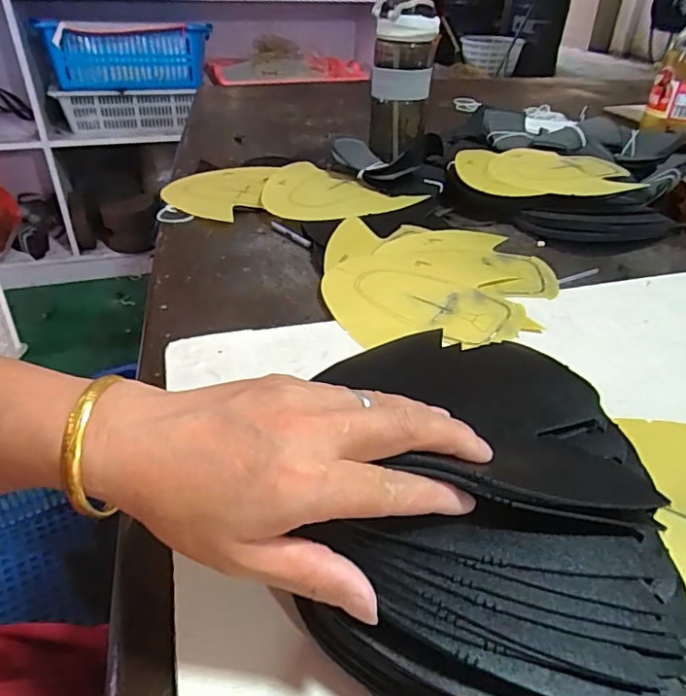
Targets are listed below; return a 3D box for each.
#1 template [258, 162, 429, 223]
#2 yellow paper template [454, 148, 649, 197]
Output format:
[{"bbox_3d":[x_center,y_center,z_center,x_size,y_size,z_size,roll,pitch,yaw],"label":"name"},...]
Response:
[{"bbox_3d":[-0.027,-0.186,0.682,0.193,0.017,0.134,26,43,29],"label":"template"},{"bbox_3d":[0.254,-0.227,0.715,0.215,0.023,0.145,10,37,10],"label":"yellow paper template"}]

